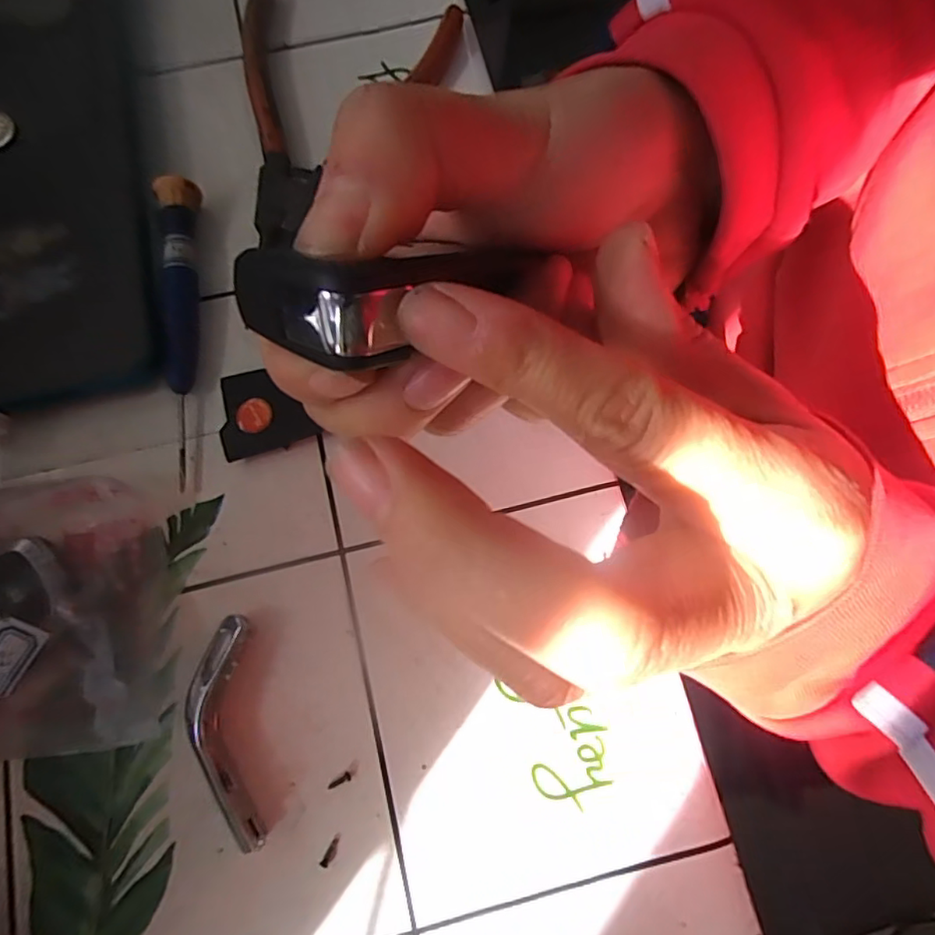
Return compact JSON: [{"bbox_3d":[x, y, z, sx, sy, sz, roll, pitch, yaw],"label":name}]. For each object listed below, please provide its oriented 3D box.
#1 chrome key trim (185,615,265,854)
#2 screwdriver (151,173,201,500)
[{"bbox_3d":[-0.080,0.086,0.184,0.019,0.012,0.071,-7,75,-3],"label":"chrome key trim"},{"bbox_3d":[-0.109,-0.053,0.216,0.014,0.021,0.120,-6,75,-3],"label":"screwdriver"}]

